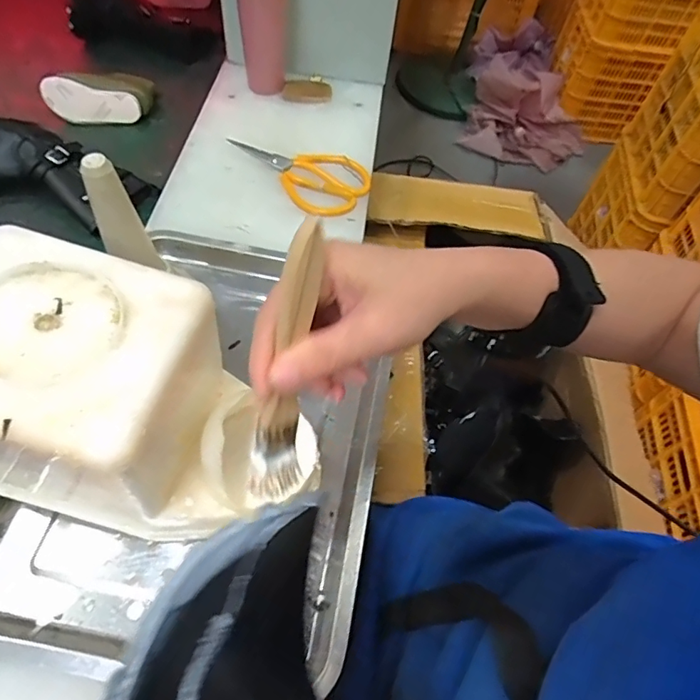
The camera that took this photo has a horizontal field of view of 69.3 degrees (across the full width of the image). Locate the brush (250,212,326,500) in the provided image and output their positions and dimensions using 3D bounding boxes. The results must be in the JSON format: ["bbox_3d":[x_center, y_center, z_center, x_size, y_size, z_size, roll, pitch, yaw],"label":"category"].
[{"bbox_3d":[-0.028,0.009,0.235,0.021,0.141,0.017,15,25,5],"label":"brush"}]

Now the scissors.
[{"bbox_3d":[-0.067,-0.227,0.630,0.182,0.012,0.097,30,60,14],"label":"scissors"}]

